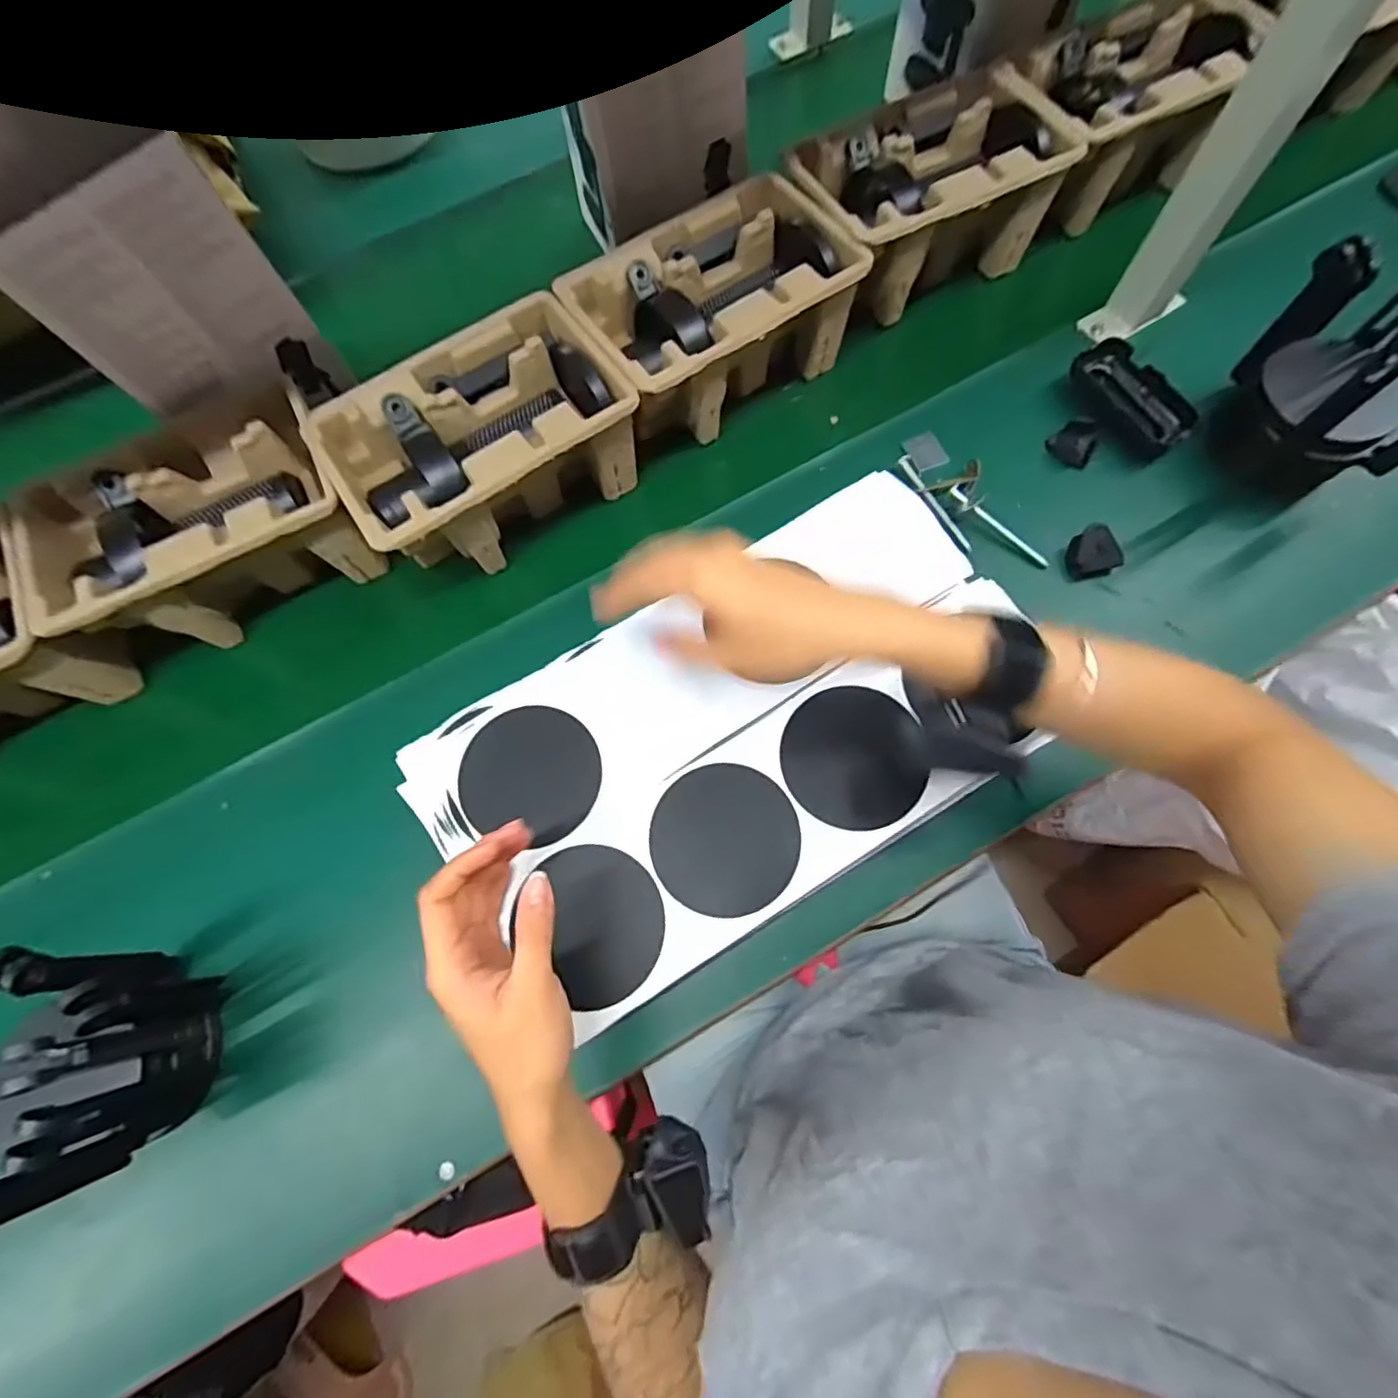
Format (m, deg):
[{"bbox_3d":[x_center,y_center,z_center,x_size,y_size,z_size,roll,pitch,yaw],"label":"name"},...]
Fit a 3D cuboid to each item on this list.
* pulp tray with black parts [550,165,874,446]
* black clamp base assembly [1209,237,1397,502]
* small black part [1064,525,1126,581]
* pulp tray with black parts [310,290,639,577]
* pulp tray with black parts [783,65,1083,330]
[{"bbox_3d":[0.010,-0.331,0.543,0.220,0.103,0.148,-32,76,-11],"label":"pulp tray with black parts"},{"bbox_3d":[0.472,-0.239,0.459,0.114,0.150,0.134,9,72,1],"label":"black clamp base assembly"},{"bbox_3d":[0.314,-0.115,0.498,0.031,0.031,0.038,-31,76,-11],"label":"small black part"},{"bbox_3d":[-0.176,-0.205,0.515,0.219,0.099,0.142,-34,76,-11],"label":"pulp tray with black parts"},{"bbox_3d":[0.193,-0.451,0.567,0.220,0.098,0.144,-28,75,-10],"label":"pulp tray with black parts"}]

